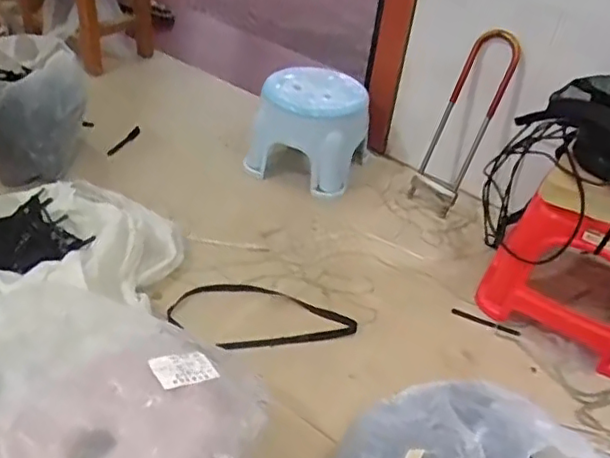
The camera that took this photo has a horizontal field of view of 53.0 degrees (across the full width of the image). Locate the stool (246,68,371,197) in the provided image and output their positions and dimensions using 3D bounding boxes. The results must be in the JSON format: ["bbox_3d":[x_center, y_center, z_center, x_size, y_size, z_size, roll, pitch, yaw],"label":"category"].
[{"bbox_3d":[0.023,-0.239,1.388,0.247,0.218,0.211,19,41,14],"label":"stool"}]

